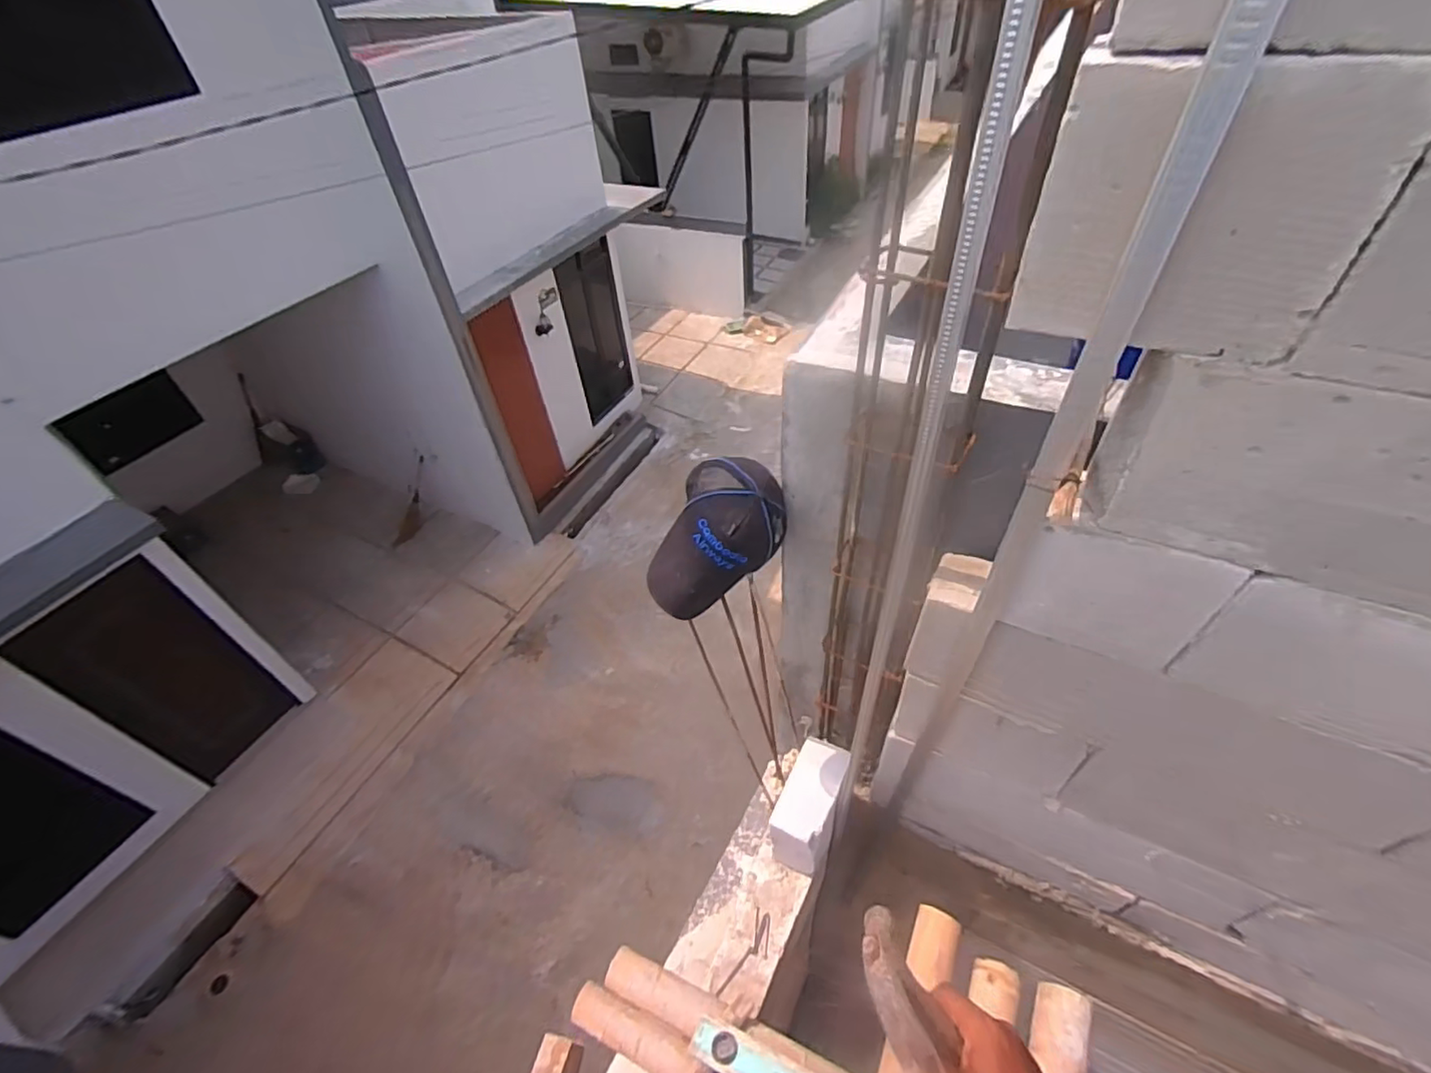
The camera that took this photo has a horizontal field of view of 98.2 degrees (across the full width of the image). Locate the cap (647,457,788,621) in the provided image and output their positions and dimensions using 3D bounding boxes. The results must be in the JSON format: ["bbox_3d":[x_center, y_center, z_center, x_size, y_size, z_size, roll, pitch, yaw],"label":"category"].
[{"bbox_3d":[0.000,-0.009,1.028,0.262,0.178,0.166,-22,48,-15],"label":"cap"}]

